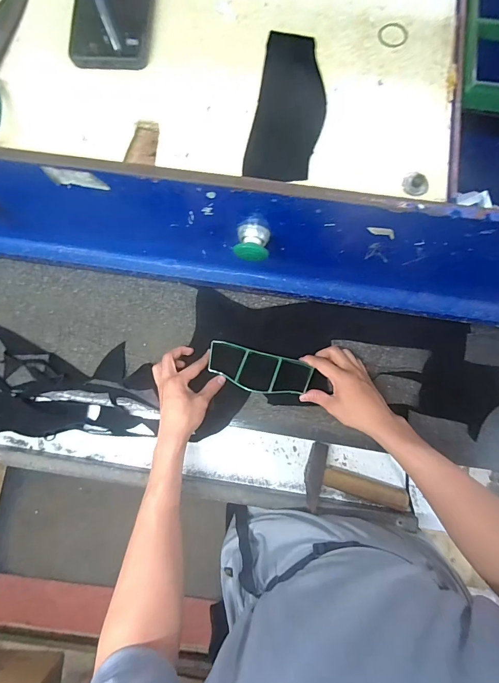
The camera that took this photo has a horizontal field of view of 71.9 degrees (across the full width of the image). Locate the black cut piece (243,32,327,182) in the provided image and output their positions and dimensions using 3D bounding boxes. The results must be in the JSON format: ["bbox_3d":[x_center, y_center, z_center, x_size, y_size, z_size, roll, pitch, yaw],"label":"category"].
[{"bbox_3d":[0.039,-0.225,0.328,0.063,0.004,0.159,10,82,3],"label":"black cut piece"}]

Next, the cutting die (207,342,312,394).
[{"bbox_3d":[0.013,0.049,0.553,0.166,0.023,0.066,14,86,3],"label":"cutting die"}]

